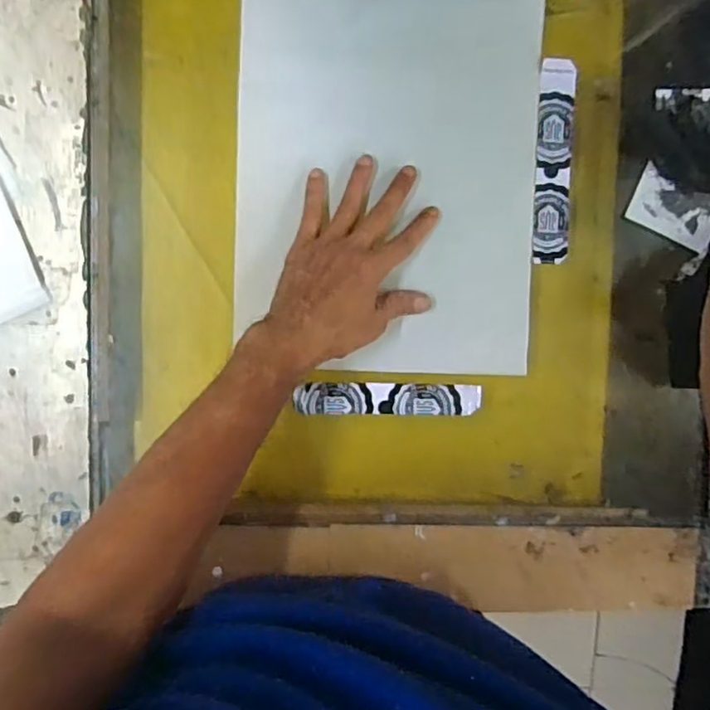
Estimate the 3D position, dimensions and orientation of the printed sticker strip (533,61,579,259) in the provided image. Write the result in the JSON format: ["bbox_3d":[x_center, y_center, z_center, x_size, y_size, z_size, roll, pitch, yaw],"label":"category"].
[{"bbox_3d":[0.171,-0.165,0.533,0.031,0.005,0.169,2,95,5],"label":"printed sticker strip"}]

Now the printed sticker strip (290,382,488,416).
[{"bbox_3d":[0.029,0.038,0.532,0.157,0.008,0.027,1,94,-7],"label":"printed sticker strip"}]

